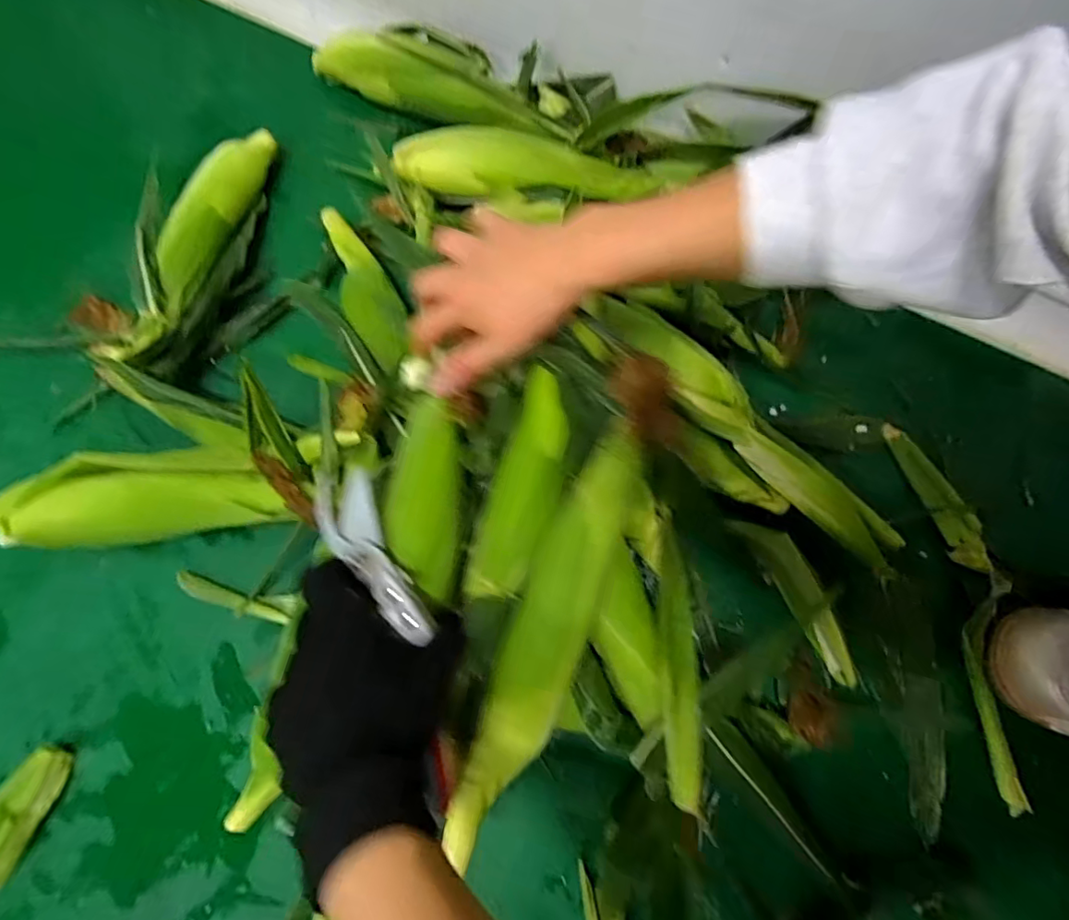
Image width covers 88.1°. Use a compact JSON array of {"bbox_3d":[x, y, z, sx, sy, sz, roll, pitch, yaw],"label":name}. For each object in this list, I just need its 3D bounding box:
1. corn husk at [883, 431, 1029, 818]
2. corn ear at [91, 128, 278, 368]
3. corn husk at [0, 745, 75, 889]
[{"bbox_3d":[0.366,0.115,0.460,0.054,0.023,0.302,-7,76,-3],"label":"corn husk"},{"bbox_3d":[-0.322,-0.192,0.509,0.078,0.053,0.268,17,76,3],"label":"corn ear"},{"bbox_3d":[-0.413,0.293,0.391,0.053,0.032,0.188,43,79,9],"label":"corn husk"}]

